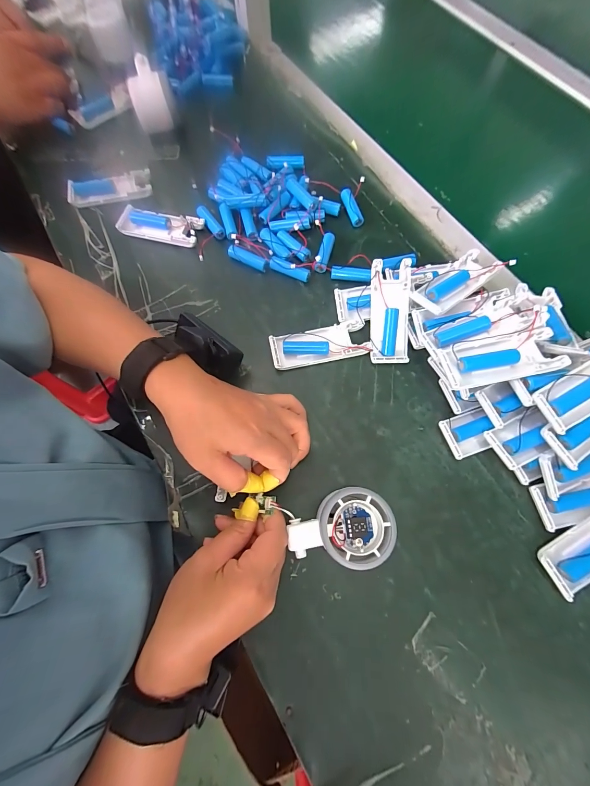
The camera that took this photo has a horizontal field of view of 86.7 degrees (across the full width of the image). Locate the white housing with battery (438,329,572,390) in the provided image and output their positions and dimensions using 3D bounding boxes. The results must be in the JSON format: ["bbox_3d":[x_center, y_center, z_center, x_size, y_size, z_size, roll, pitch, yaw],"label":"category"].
[{"bbox_3d":[0.183,-0.032,0.280,0.101,0.017,0.043,-11,72,-2],"label":"white housing with battery"}]

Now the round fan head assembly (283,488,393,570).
[{"bbox_3d":[0.037,0.110,0.265,0.081,0.049,0.060,4,72,3],"label":"round fan head assembly"}]

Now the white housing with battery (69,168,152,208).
[{"bbox_3d":[-0.244,-0.271,0.413,0.105,0.013,0.041,-11,72,-2],"label":"white housing with battery"}]

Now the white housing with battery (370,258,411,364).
[{"bbox_3d":[0.100,-0.084,0.329,0.042,0.015,0.103,-2,100,-3],"label":"white housing with battery"}]

